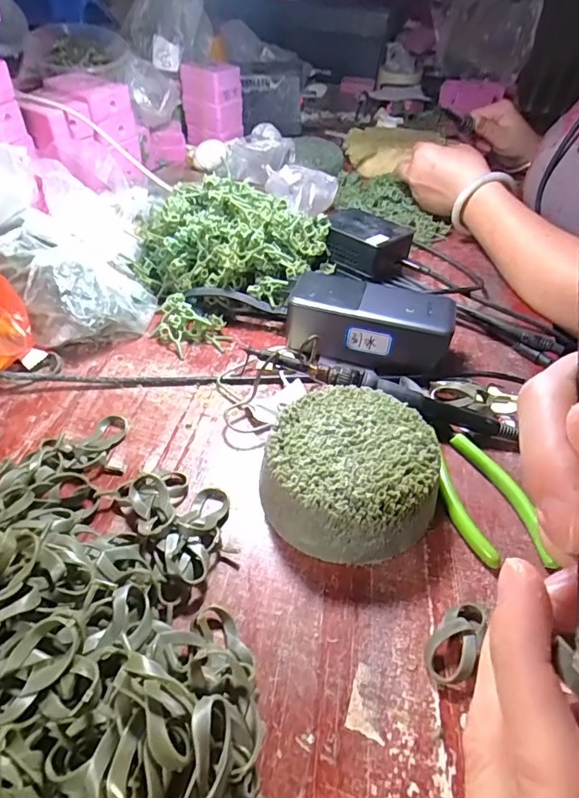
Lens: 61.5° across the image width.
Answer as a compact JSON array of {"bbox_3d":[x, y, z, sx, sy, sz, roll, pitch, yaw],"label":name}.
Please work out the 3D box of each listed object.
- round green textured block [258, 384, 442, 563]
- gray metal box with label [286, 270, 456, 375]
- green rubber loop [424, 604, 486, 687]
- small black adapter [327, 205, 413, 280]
[{"bbox_3d":[0.038,0.044,0.301,0.100,0.046,0.100,2,45,-2],"label":"round green textured block"},{"bbox_3d":[0.066,-0.063,0.403,0.129,0.049,0.055,15,46,11],"label":"gray metal box with label"},{"bbox_3d":[0.086,0.122,0.249,0.023,0.012,0.047,28,50,22],"label":"green rubber loop"},{"bbox_3d":[0.074,-0.154,0.477,0.076,0.036,0.072,29,50,23],"label":"small black adapter"}]

